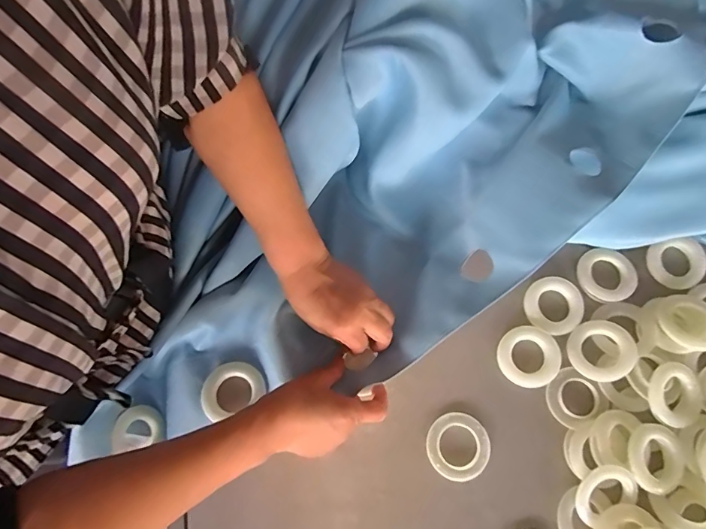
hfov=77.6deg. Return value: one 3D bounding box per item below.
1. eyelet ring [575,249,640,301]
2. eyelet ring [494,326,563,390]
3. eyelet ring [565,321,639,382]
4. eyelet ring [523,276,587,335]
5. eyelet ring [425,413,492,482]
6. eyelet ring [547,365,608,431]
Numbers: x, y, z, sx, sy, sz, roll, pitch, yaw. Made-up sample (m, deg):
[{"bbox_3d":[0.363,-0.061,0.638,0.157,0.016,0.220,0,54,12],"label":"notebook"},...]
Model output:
[{"bbox_3d":[0.317,0.012,0.547,0.068,0.017,0.067,0,74,-2],"label":"eyelet ring"},{"bbox_3d":[0.208,0.109,0.520,0.069,0.011,0.068,0,74,-2],"label":"eyelet ring"},{"bbox_3d":[0.290,0.101,0.515,0.069,0.006,0.068,-8,70,21],"label":"eyelet ring"},{"bbox_3d":[0.247,0.050,0.537,0.072,0.005,0.068,0,74,-2],"label":"eyelet ring"},{"bbox_3d":[0.118,0.204,0.494,0.069,0.006,0.069,0,74,-2],"label":"eyelet ring"},{"bbox_3d":[0.256,0.155,0.509,0.061,0.009,0.060,0,74,-2],"label":"eyelet ring"}]

